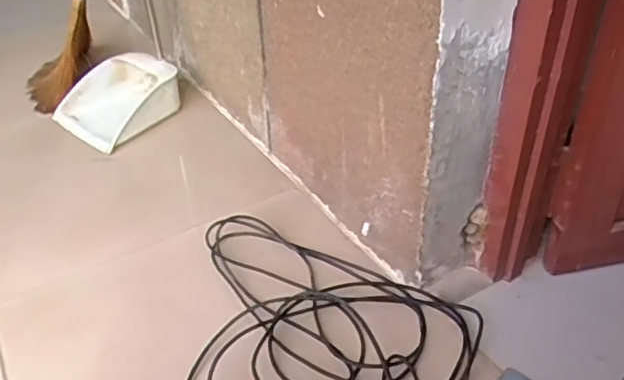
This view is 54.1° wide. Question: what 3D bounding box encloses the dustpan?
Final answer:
[{"bbox_3d":[-0.457,-0.222,1.458,0.264,0.135,0.259,25,44,30],"label":"dustpan"}]

